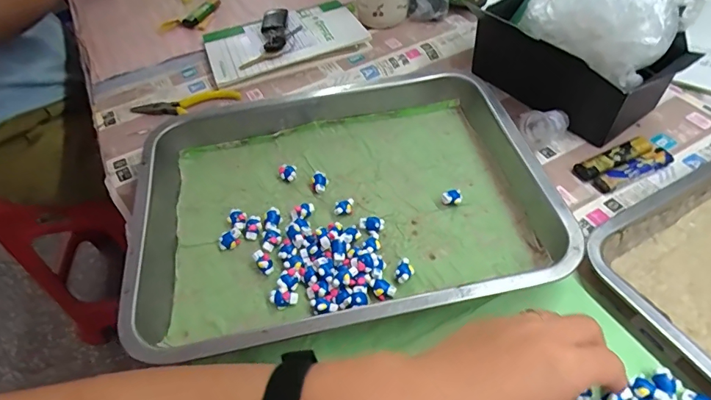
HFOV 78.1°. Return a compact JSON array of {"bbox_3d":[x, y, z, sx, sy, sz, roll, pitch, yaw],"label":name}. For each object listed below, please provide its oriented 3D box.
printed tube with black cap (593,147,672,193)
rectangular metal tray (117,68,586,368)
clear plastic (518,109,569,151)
[{"bbox_3d":[0.265,-0.028,0.416,0.084,0.012,0.017,-23,51,-13],"label":"printed tube with black cap"},{"bbox_3d":[-0.022,-0.010,0.405,0.334,0.045,0.286,-13,50,-5],"label":"rectangular metal tray"},{"bbox_3d":[0.193,-0.077,0.452,0.043,0.036,0.040,-36,55,-22],"label":"clear plastic"}]

